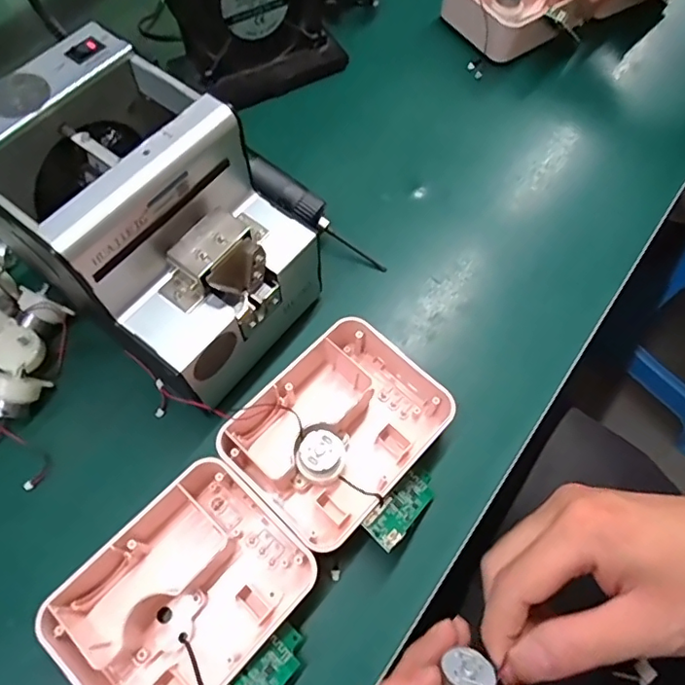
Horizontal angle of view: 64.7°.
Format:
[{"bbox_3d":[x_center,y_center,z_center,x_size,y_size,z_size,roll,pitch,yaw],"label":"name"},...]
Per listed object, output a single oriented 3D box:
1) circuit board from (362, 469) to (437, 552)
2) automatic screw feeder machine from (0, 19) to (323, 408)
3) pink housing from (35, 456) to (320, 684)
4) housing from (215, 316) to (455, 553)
[{"bbox_3d":[0.038,0.098,0.331,0.022,0.009,0.068,39,35,17],"label":"circuit board"},{"bbox_3d":[-0.118,-0.069,0.350,0.170,0.150,0.121,34,69,18],"label":"automatic screw feeder machine"},{"bbox_3d":[-0.091,0.143,0.311,0.104,0.045,0.129,38,70,19],"label":"pink housing"},{"bbox_3d":[-0.005,0.054,0.351,0.104,0.043,0.128,39,70,19],"label":"housing"}]

